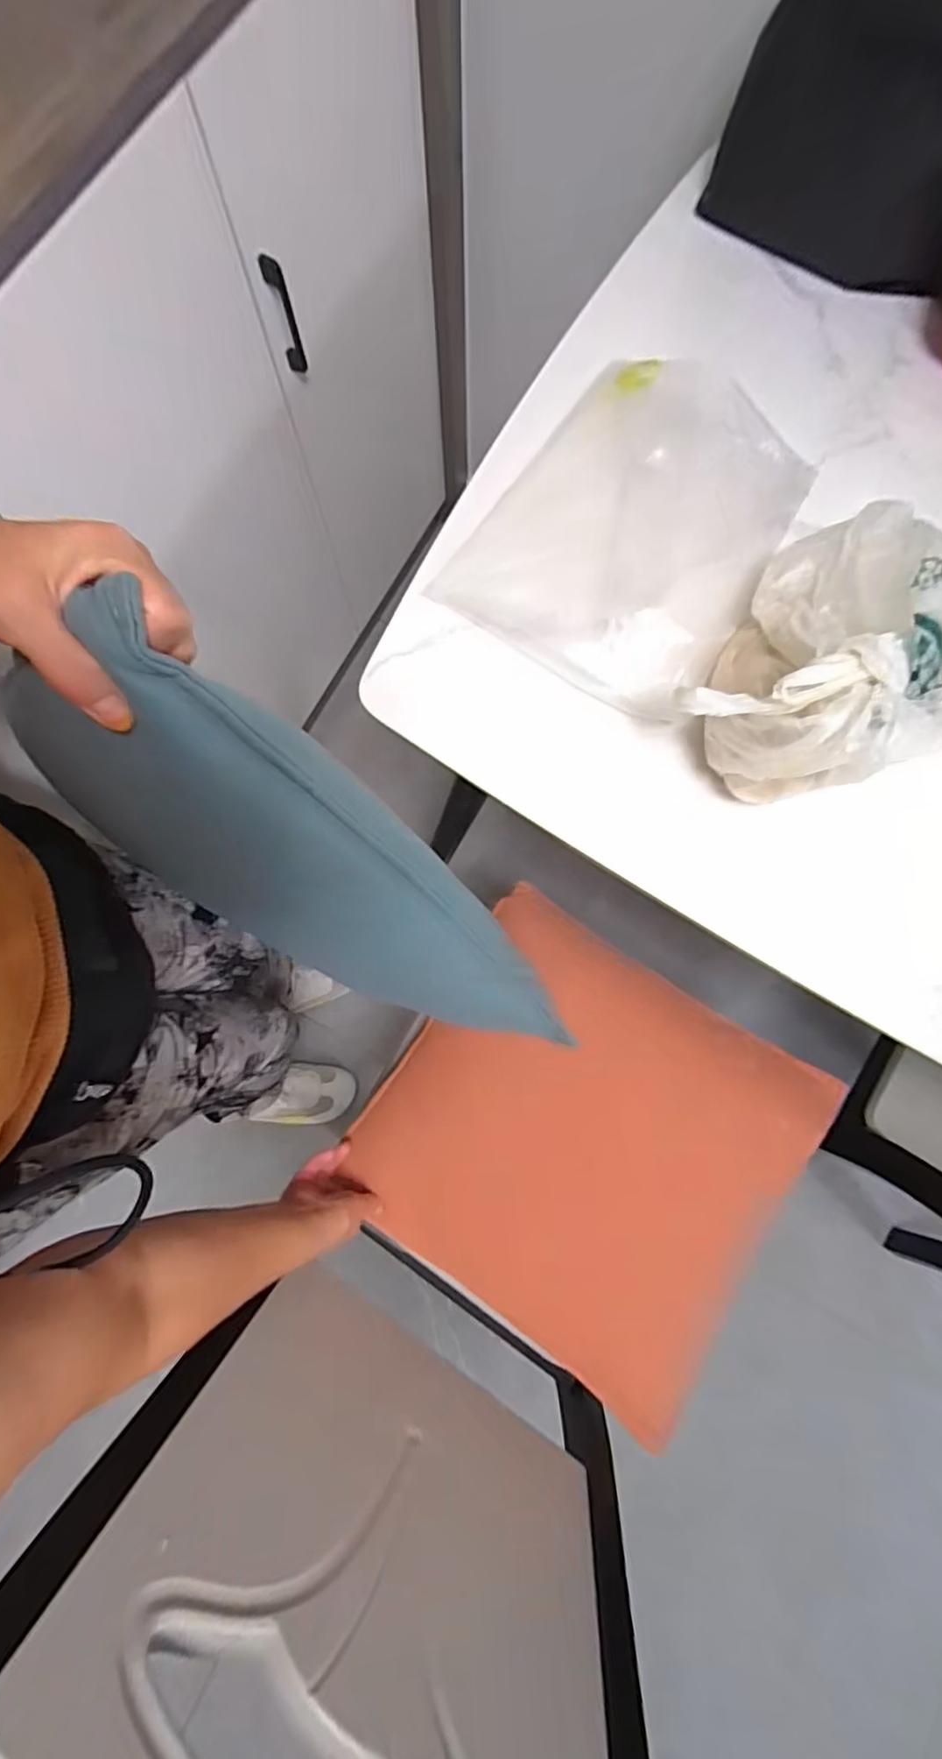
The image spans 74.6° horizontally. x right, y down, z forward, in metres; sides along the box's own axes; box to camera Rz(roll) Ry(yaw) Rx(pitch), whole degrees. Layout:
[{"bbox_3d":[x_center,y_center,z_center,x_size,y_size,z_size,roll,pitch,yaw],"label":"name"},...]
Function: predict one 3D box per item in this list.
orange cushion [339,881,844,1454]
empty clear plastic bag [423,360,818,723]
[{"bbox_3d":[0.118,0.274,0.655,0.397,0.076,0.387,34,81,7],"label":"orange cushion"},{"bbox_3d":[0.140,-0.305,0.525,0.234,0.042,0.305,32,80,6],"label":"empty clear plastic bag"}]

